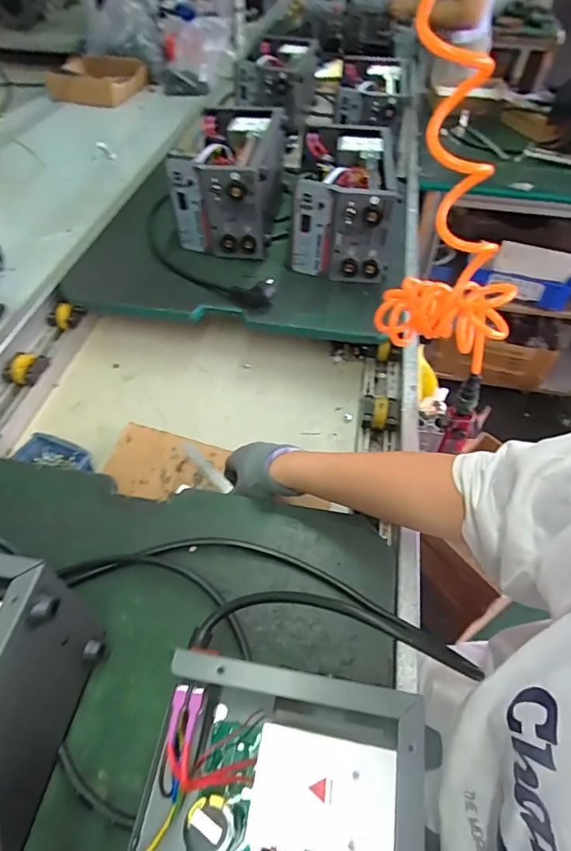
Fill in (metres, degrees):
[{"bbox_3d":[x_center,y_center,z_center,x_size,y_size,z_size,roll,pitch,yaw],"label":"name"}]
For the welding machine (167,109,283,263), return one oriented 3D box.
[{"bbox_3d":[-0.100,-0.474,0.912,0.163,0.158,0.308,6,51,4],"label":"welding machine"}]

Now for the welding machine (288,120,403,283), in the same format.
[{"bbox_3d":[0.107,-0.408,0.873,0.172,0.153,0.281,6,51,4],"label":"welding machine"}]

